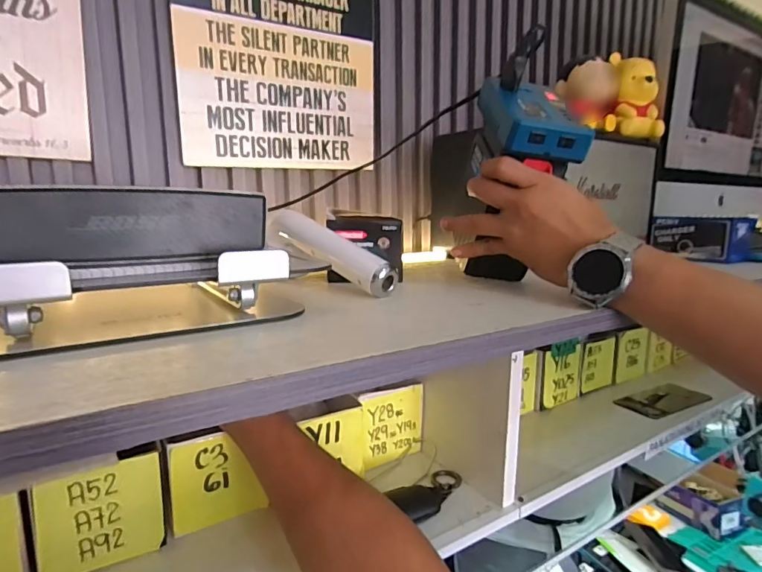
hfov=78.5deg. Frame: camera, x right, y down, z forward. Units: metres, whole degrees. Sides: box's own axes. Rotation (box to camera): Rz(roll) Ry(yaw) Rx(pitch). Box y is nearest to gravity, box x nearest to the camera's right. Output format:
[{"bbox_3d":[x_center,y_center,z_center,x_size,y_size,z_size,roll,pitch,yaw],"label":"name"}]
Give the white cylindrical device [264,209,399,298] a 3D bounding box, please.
[{"bbox_3d":[-0.059,-0.035,0.464,0.170,0.038,0.032,28,24,33],"label":"white cylindrical device"}]

